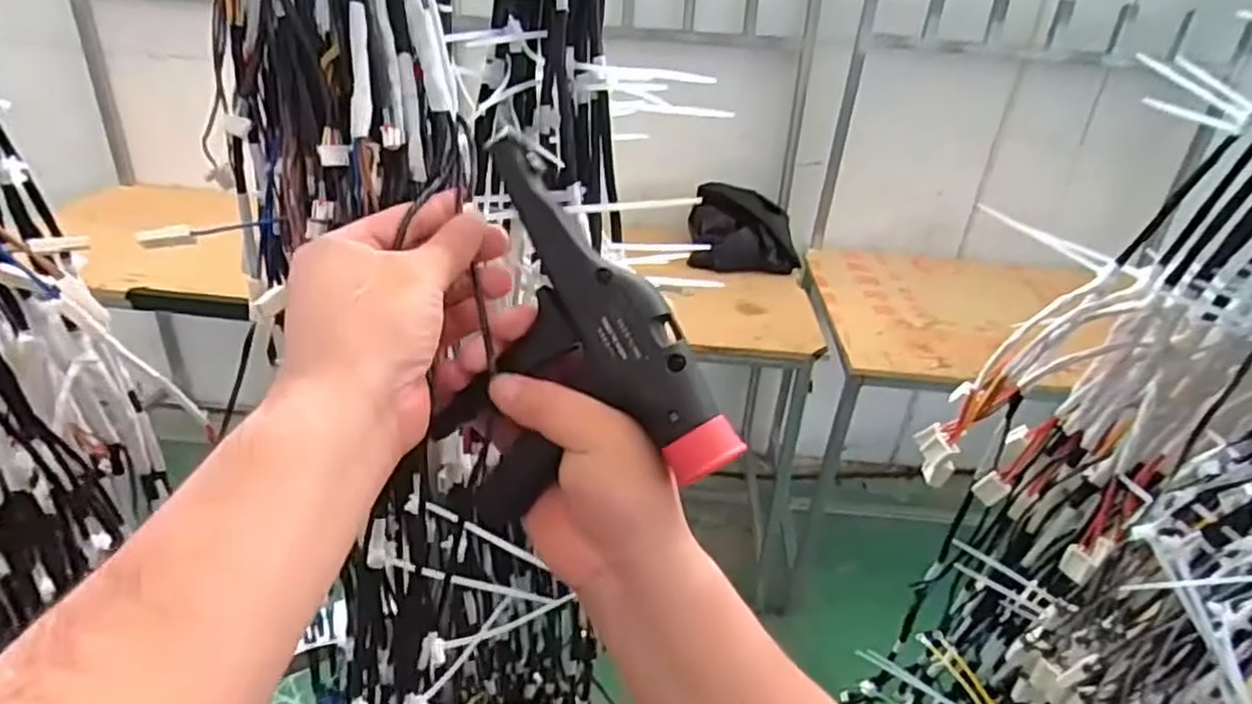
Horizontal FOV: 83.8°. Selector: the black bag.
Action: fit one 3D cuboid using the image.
[{"bbox_3d":[0.269,-0.271,1.609,0.240,0.154,0.205,6,29,1],"label":"black bag"}]

